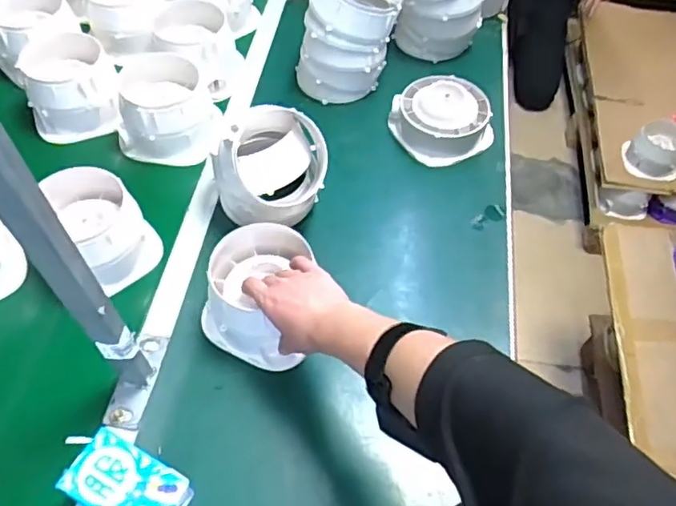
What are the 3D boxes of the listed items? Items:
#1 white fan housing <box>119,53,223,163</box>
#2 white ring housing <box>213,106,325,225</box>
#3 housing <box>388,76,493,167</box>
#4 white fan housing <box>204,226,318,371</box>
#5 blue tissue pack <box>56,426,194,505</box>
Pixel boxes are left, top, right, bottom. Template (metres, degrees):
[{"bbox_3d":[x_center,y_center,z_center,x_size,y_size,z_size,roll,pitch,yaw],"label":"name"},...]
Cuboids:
[{"bbox_3d":[-0.244,-0.207,0.836,0.141,0.108,0.119,-5,56,-6],"label":"white fan housing"},{"bbox_3d":[-0.083,-0.102,0.727,0.135,0.136,0.133,-1,56,-3],"label":"white ring housing"},{"bbox_3d":[0.156,-0.203,0.866,0.130,0.068,0.125,-21,59,-15],"label":"housing"},{"bbox_3d":[-0.093,0.044,0.657,0.116,0.097,0.135,13,57,4],"label":"white fan housing"},{"bbox_3d":[-0.207,0.225,0.566,0.122,0.045,0.075,26,59,15],"label":"blue tissue pack"}]

